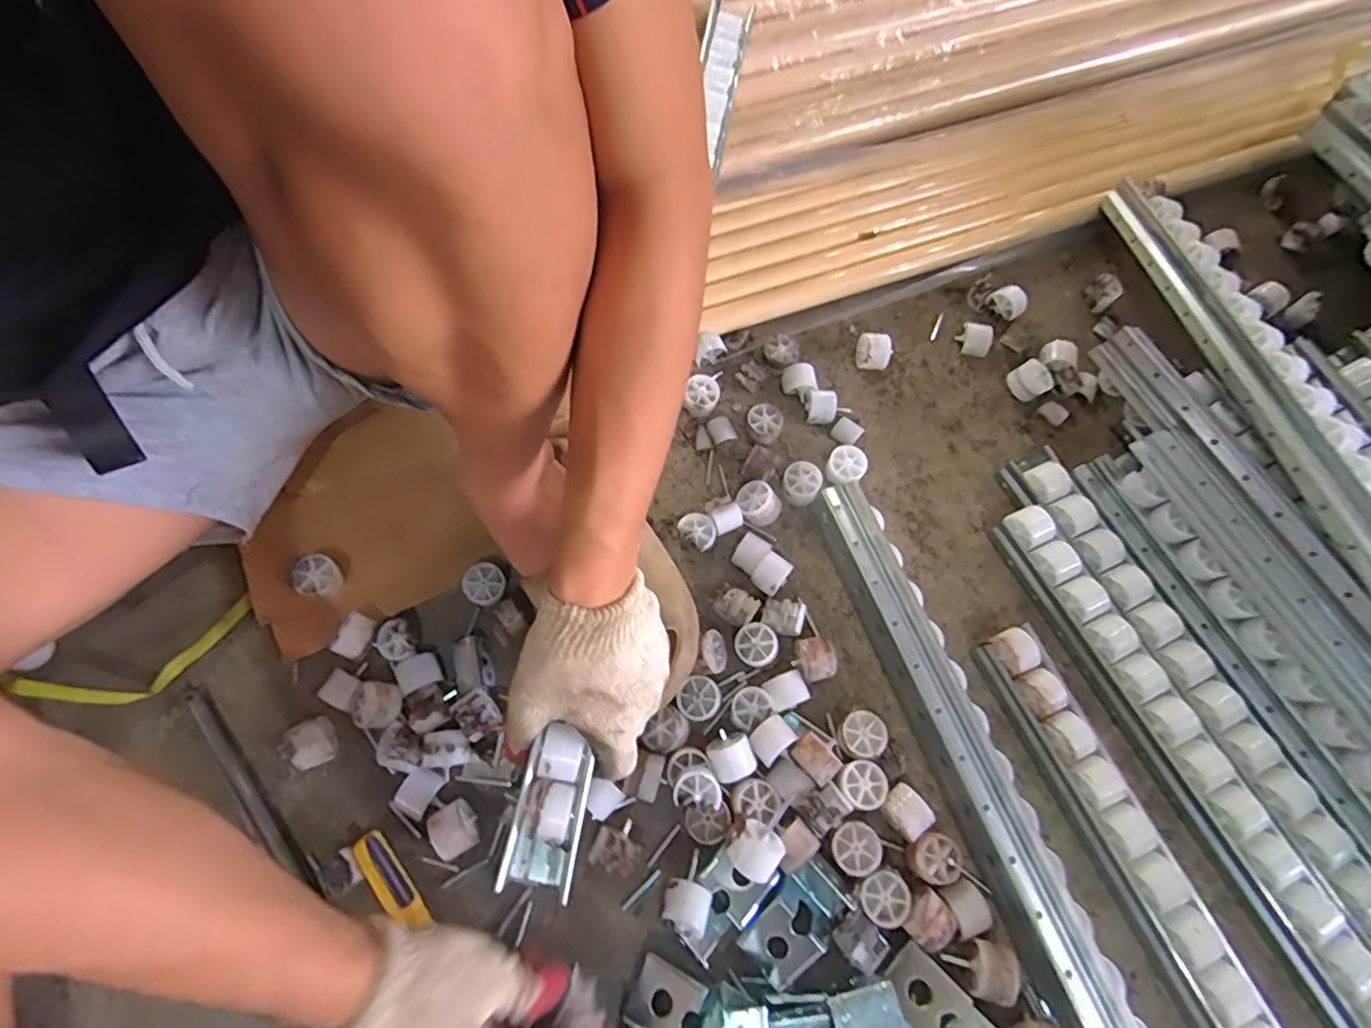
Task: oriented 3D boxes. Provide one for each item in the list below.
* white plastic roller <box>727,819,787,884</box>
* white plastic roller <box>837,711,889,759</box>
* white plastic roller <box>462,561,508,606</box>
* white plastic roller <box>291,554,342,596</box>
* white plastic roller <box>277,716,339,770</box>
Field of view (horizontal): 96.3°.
[{"bbox_3d":[0.051,0.244,0.445,0.033,0.032,0.034,38,75,12],"label":"white plastic roller"},{"bbox_3d":[0.142,0.179,0.495,0.035,0.025,0.034,0,69,-1],"label":"white plastic roller"},{"bbox_3d":[-0.173,0.062,0.533,0.037,0.021,0.037,1,81,-4],"label":"white plastic roller"},{"bbox_3d":[-0.309,0.055,0.520,0.032,0.029,0.033,0,71,0],"label":"white plastic roller"},{"bbox_3d":[-0.293,0.181,0.483,0.027,0.040,0.034,-24,72,-10],"label":"white plastic roller"}]

